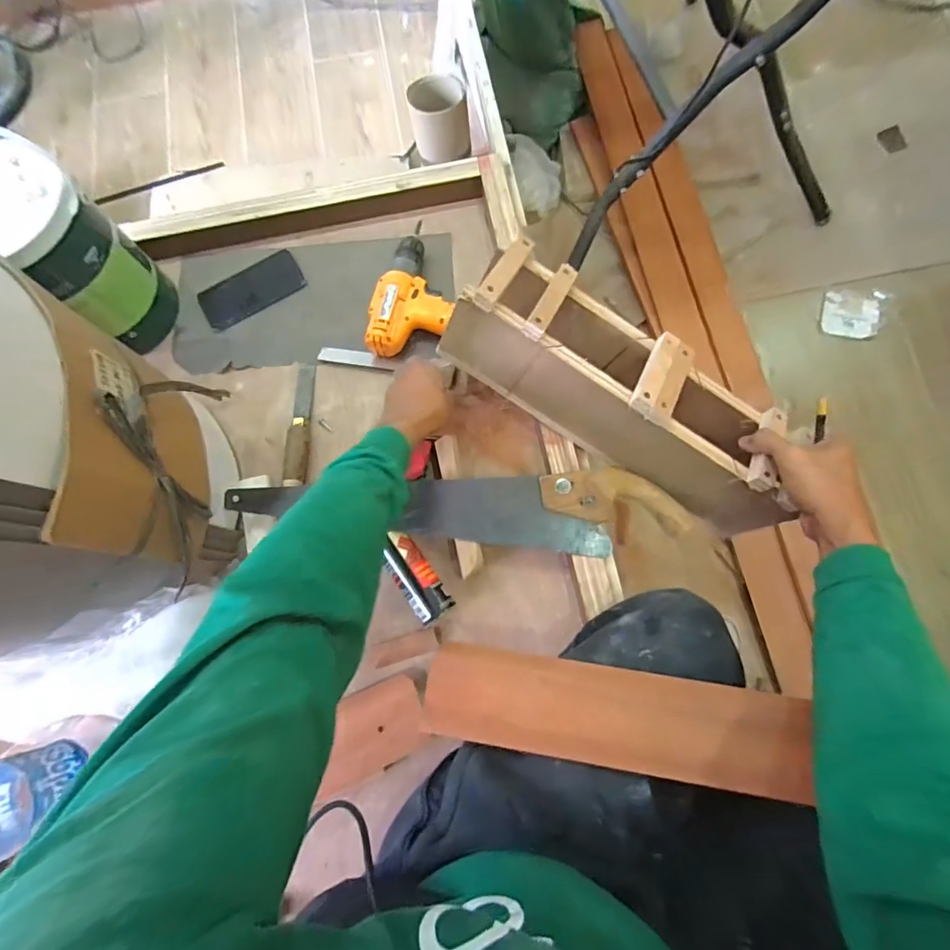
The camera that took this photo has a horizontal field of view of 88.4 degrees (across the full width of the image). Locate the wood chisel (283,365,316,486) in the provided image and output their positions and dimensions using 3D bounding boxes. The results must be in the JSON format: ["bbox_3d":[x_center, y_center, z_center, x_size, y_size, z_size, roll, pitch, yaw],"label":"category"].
[{"bbox_3d":[-0.244,-0.072,0.681,0.028,0.029,0.180,-2,77,1],"label":"wood chisel"}]

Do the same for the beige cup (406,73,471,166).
[{"bbox_3d":[-0.071,-0.718,0.990,0.114,0.119,0.093,-11,77,-1],"label":"beige cup"}]

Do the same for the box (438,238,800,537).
[{"bbox_3d":[0.168,-0.097,0.570,0.412,0.137,0.133,29,79,-3],"label":"box"}]

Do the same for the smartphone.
[{"bbox_3d":[-0.342,-0.284,0.749,0.157,0.012,0.076,-32,78,-6],"label":"smartphone"}]

